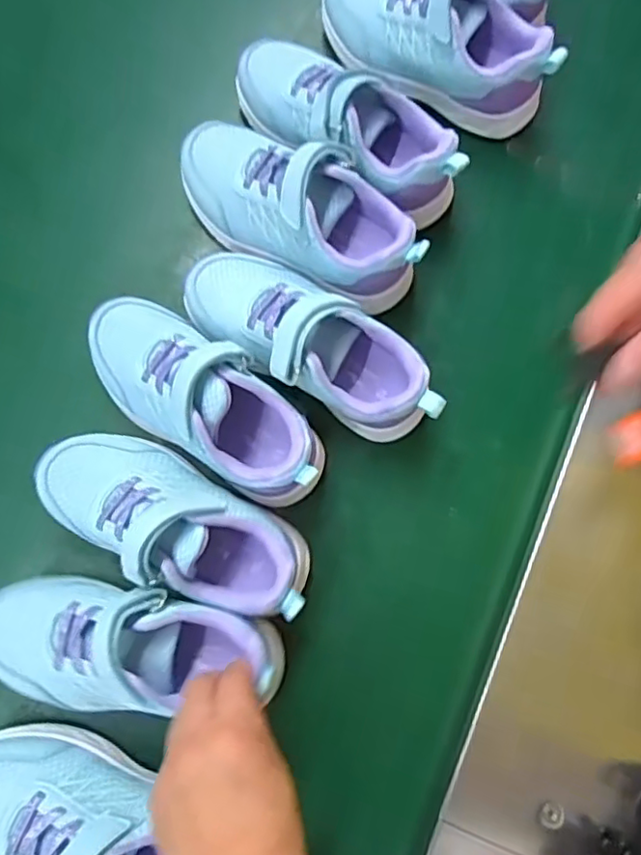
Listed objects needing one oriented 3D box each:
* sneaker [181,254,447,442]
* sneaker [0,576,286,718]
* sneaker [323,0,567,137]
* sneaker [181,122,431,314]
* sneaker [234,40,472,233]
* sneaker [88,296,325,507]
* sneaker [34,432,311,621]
[{"bbox_3d":[-0.011,-0.055,0.419,0.193,0.082,0.093,34,81,6],"label":"sneaker"},{"bbox_3d":[-0.115,0.133,0.377,0.187,0.068,0.068,2,79,6],"label":"sneaker"},{"bbox_3d":[0.086,-0.302,0.470,0.192,0.068,0.078,27,80,5],"label":"sneaker"},{"bbox_3d":[-0.014,-0.155,0.442,0.187,0.076,0.082,25,80,4],"label":"sneaker"},{"bbox_3d":[0.018,-0.225,0.453,0.192,0.070,0.085,33,80,6],"label":"sneaker"},{"bbox_3d":[-0.076,-0.020,0.412,0.189,0.074,0.075,35,81,6],"label":"sneaker"},{"bbox_3d":[-0.094,0.061,0.400,0.184,0.101,0.072,29,80,5],"label":"sneaker"}]

